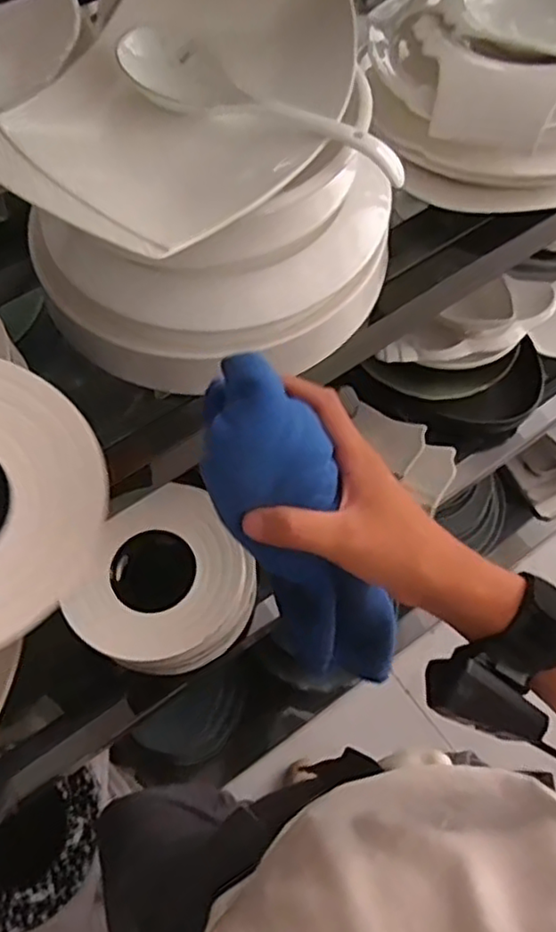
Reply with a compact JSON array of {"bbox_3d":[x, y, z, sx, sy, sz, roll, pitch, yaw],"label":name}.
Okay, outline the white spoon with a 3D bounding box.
[{"bbox_3d":[-0.013,-0.250,0.453,0.214,0.032,0.057,31,69,15],"label":"white spoon"}]

